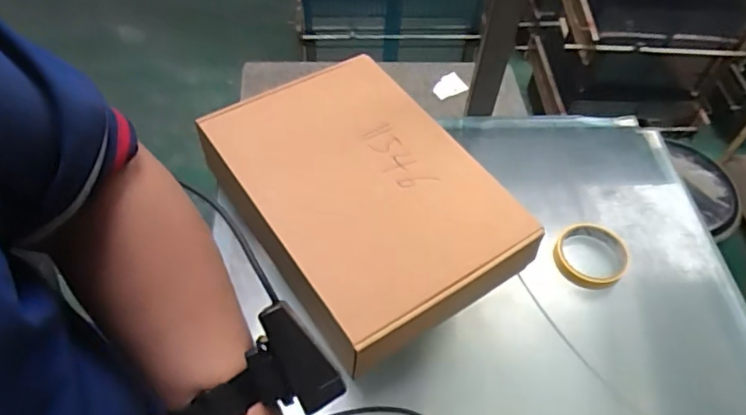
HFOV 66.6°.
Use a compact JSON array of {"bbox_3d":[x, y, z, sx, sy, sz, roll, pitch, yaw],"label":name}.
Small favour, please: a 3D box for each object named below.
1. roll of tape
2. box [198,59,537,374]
[{"bbox_3d":[0.270,0.057,0.701,0.084,0.020,0.097,33,58,19],"label":"roll of tape"},{"bbox_3d":[-0.018,-0.020,0.678,0.256,0.065,0.358,-30,64,-20],"label":"box"}]

